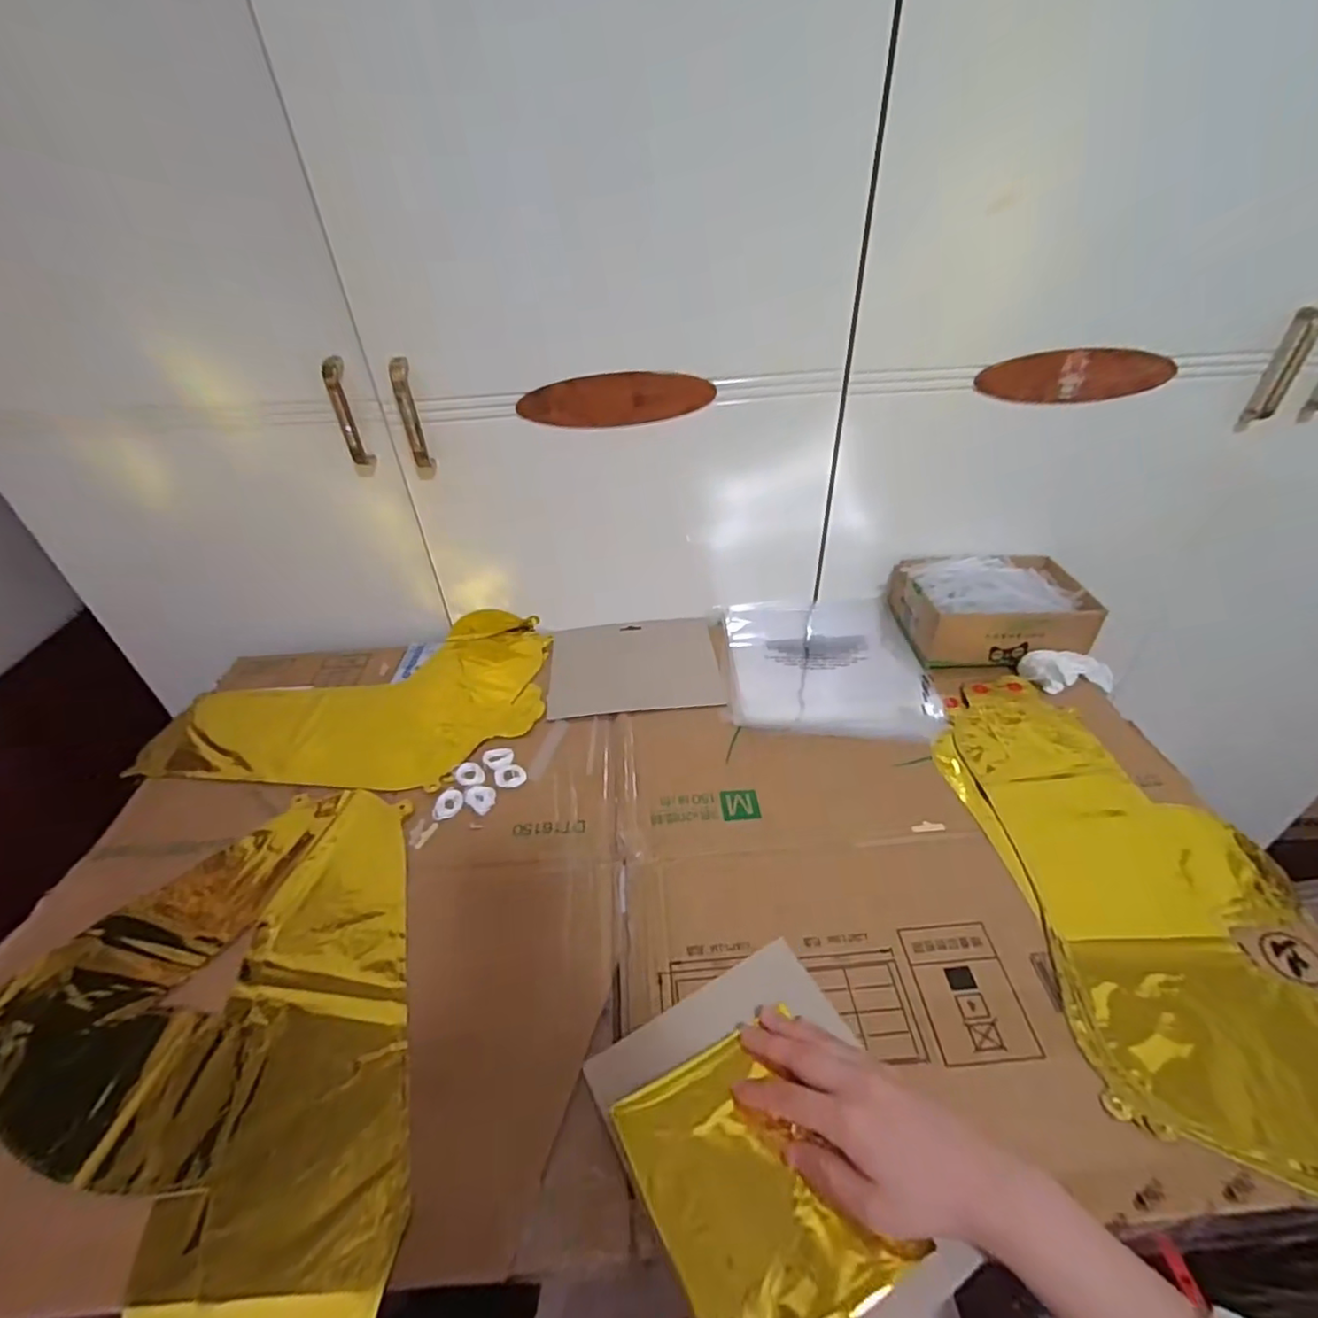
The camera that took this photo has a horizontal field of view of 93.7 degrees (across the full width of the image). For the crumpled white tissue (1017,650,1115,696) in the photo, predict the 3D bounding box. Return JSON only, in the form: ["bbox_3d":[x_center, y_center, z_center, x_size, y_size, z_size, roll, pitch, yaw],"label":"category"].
[{"bbox_3d":[0.447,0.012,0.664,0.107,0.032,0.046,2,37,-16],"label":"crumpled white tissue"}]

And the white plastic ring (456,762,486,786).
[{"bbox_3d":[-0.180,0.109,0.587,0.025,0.005,0.033,-18,41,-17],"label":"white plastic ring"}]

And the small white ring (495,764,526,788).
[{"bbox_3d":[-0.140,0.110,0.584,0.028,0.004,0.027,-2,39,2],"label":"small white ring"}]

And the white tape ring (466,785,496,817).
[{"bbox_3d":[-0.161,0.127,0.563,0.025,0.005,0.031,-31,46,-30],"label":"white tape ring"}]

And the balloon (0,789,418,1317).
[{"bbox_3d":[-0.349,0.270,0.410,0.349,0.027,0.351,-13,40,-12],"label":"balloon"}]

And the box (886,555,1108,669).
[{"bbox_3d":[0.375,-0.060,0.701,0.181,0.075,0.130,-4,39,-1],"label":"box"}]

